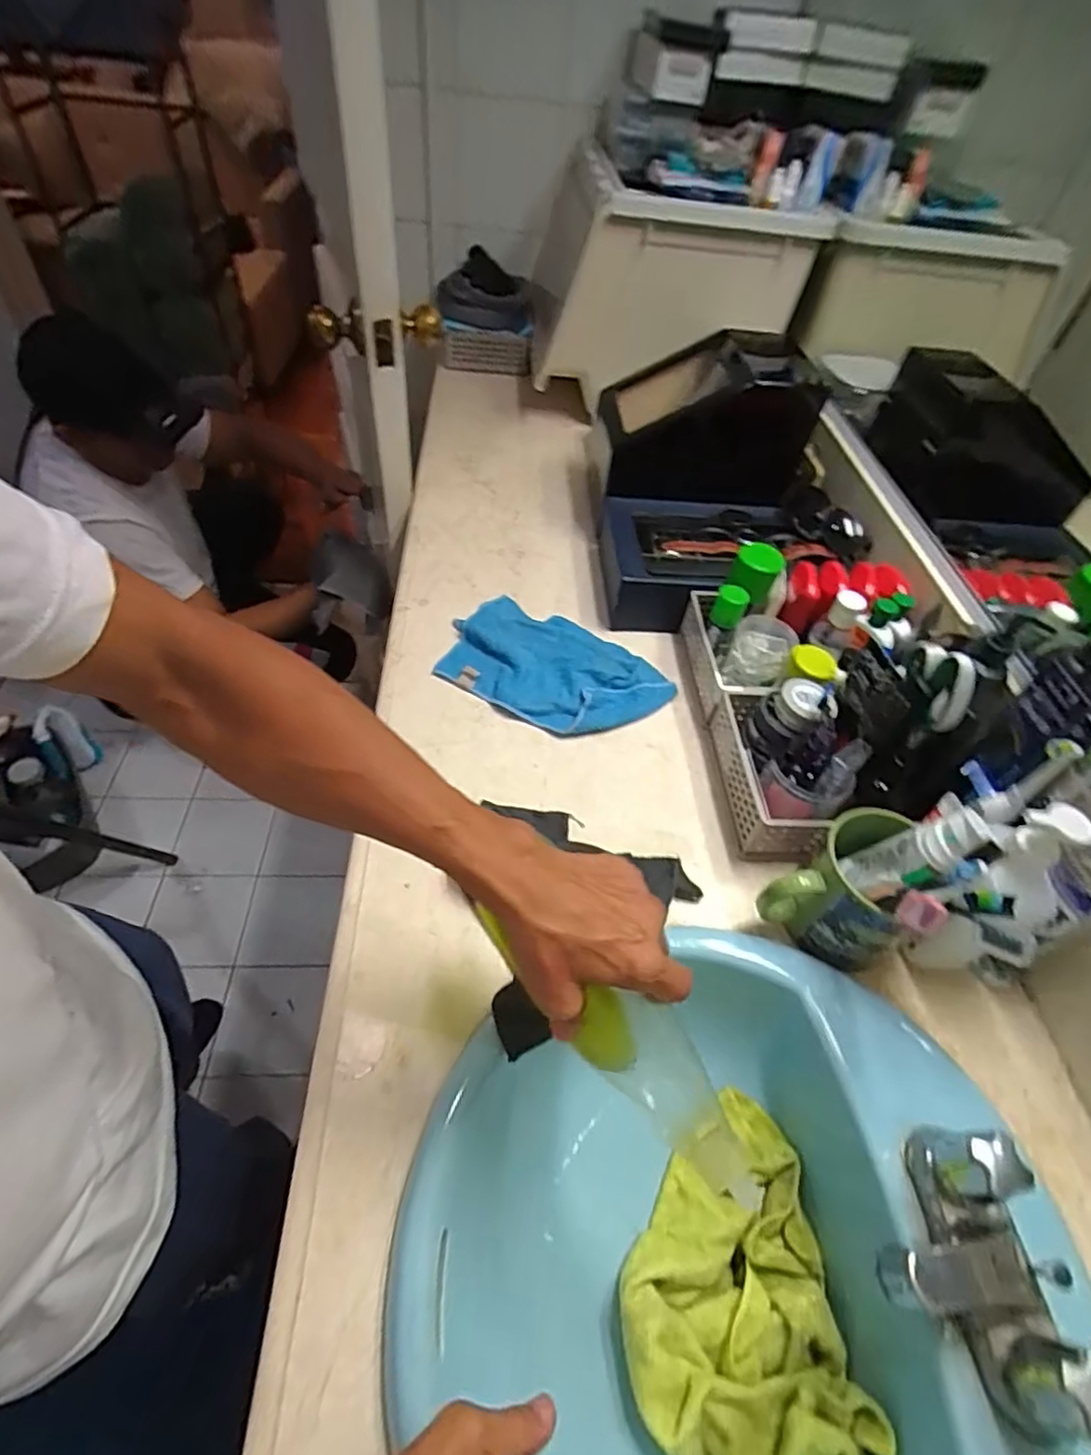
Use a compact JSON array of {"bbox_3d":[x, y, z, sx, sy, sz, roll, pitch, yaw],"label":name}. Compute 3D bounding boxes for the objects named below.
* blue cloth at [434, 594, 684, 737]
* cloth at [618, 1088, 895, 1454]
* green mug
[{"bbox_3d":[0.010,-0.070,0.748,0.260,0.027,0.153,24,52,13],"label":"blue cloth"},{"bbox_3d":[0.137,0.418,0.478,0.162,0.056,0.226,1,50,-6],"label":"cloth"},{"bbox_3d":[0.262,0.145,0.540,0.112,0.099,0.096,-28,59,-27],"label":"green mug"}]

